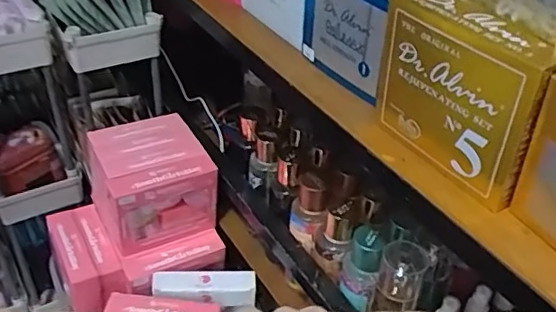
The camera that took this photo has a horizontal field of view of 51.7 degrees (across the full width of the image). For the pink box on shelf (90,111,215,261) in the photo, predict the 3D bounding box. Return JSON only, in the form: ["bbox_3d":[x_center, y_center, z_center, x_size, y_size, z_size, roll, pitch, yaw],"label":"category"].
[{"bbox_3d":[-0.188,0.042,0.861,0.146,0.124,0.161,-18,42,-25],"label":"pink box on shelf"}]

